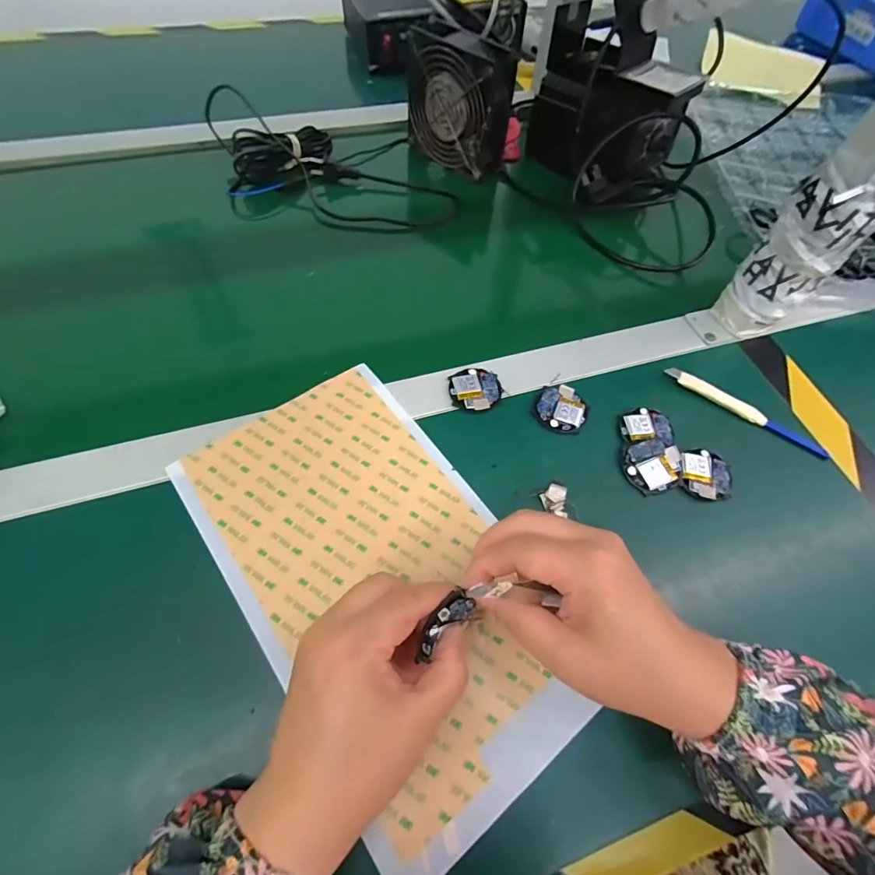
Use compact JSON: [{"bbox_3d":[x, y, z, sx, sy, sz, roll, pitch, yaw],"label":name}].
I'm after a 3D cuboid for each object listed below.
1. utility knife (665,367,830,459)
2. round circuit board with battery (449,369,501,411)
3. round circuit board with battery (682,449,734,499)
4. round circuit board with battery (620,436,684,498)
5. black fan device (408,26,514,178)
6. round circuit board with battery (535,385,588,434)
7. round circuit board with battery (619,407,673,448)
[{"bbox_3d":[0.261,-0.022,0.379,0.139,0.013,0.012,31,64,14],"label":"utility knife"},{"bbox_3d":[0.032,-0.040,0.374,0.043,0.007,0.041,1,61,-2],"label":"round circuit board with battery"},{"bbox_3d":[0.207,0.028,0.344,0.038,0.007,0.041,1,61,-2],"label":"round circuit board with battery"},{"bbox_3d":[0.166,0.022,0.345,0.043,0.004,0.041,-1,73,4],"label":"round circuit board with battery"},{"bbox_3d":[0.023,-0.382,0.519,0.121,0.125,0.050,41,66,18],"label":"black fan device"},{"bbox_3d":[0.103,-0.024,0.370,0.041,0.005,0.044,1,61,-2],"label":"round circuit board with battery"},{"bbox_3d":[0.169,-0.009,0.361,0.041,0.007,0.038,1,61,-2],"label":"round circuit board with battery"}]

